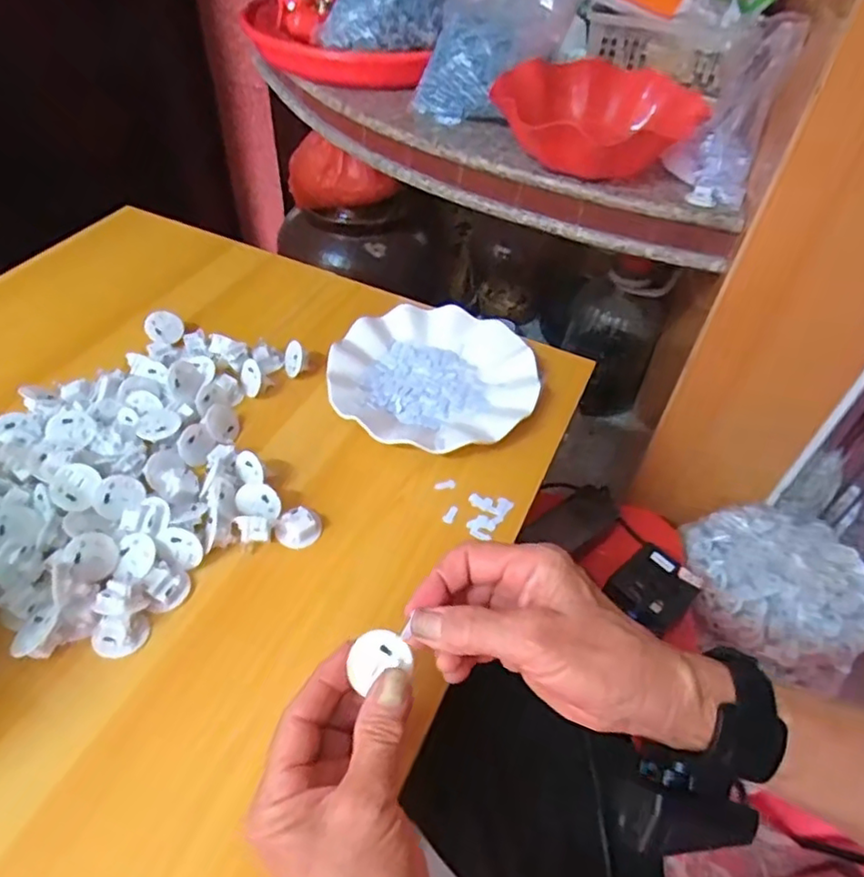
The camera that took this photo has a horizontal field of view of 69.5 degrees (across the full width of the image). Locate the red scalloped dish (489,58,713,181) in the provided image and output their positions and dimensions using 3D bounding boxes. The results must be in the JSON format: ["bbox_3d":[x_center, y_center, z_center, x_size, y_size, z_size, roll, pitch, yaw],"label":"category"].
[{"bbox_3d":[0.191,-0.364,0.699,0.234,0.070,0.159,-18,52,-19],"label":"red scalloped dish"}]

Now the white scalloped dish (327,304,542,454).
[{"bbox_3d":[0.002,-0.054,0.560,0.177,0.026,0.175,2,48,-2],"label":"white scalloped dish"}]

